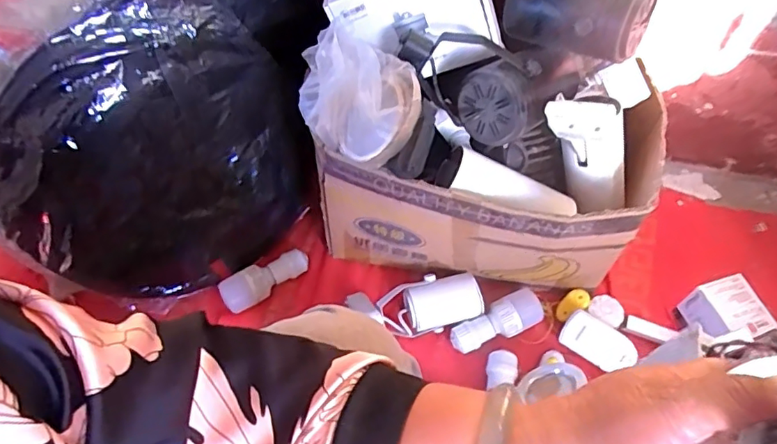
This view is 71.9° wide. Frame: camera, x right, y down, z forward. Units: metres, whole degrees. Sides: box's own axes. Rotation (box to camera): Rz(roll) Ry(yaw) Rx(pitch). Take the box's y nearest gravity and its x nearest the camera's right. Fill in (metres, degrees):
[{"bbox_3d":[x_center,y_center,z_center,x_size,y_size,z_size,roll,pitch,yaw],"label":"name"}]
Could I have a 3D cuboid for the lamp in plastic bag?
[{"bbox_3d":[-0.041,-0.156,0.634,0.156,0.147,0.120,10,59,8],"label":"lamp in plastic bag"}]

